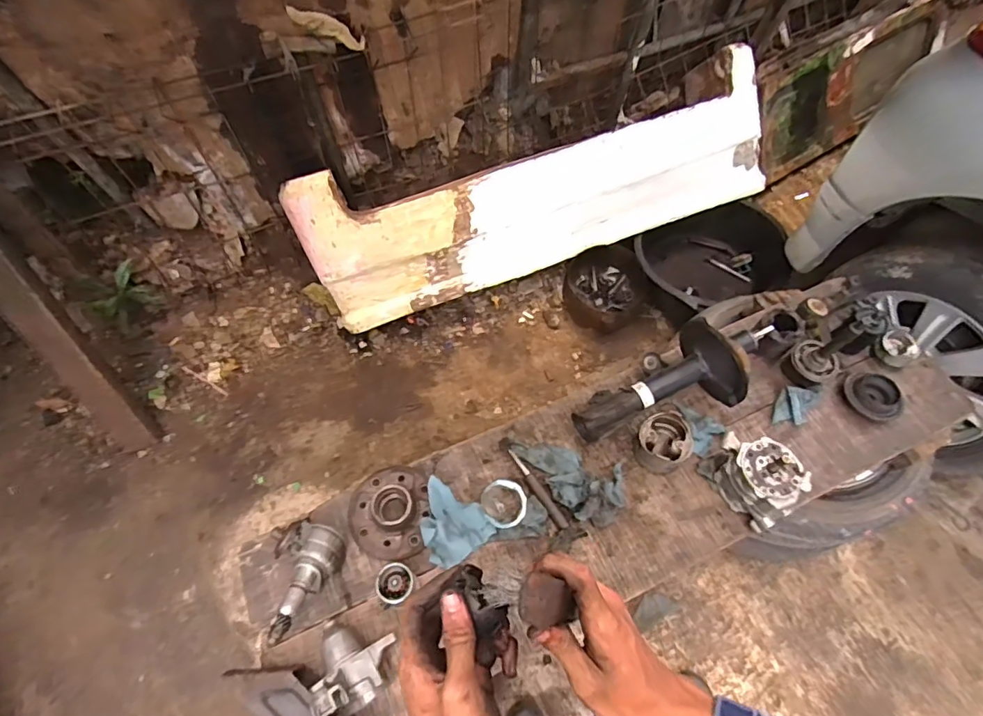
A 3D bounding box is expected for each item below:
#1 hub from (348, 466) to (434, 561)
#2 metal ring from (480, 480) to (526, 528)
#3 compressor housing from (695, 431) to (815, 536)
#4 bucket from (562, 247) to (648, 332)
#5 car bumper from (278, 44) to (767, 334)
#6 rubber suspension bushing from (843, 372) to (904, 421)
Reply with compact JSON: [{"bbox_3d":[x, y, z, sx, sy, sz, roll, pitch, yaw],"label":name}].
[{"bbox_3d":[-0.160,0.240,0.830,0.126,0.054,0.139,-14,58,-8],"label":"hub"},{"bbox_3d":[0.022,0.237,0.863,0.075,0.020,0.079,0,57,1],"label":"metal ring"},{"bbox_3d":[0.432,0.188,0.856,0.099,0.101,0.139,-31,62,-18],"label":"compressor housing"},{"bbox_3d":[0.341,-0.216,1.646,0.255,0.176,0.246,40,65,19],"label":"bucket"},{"bbox_3d":[0.165,-0.485,1.520,1.389,0.490,0.170,-17,32,-12],"label":"car bumper"},{"bbox_3d":[0.704,0.066,0.961,0.095,0.036,0.094,0,57,1],"label":"rubber suspension bushing"}]

